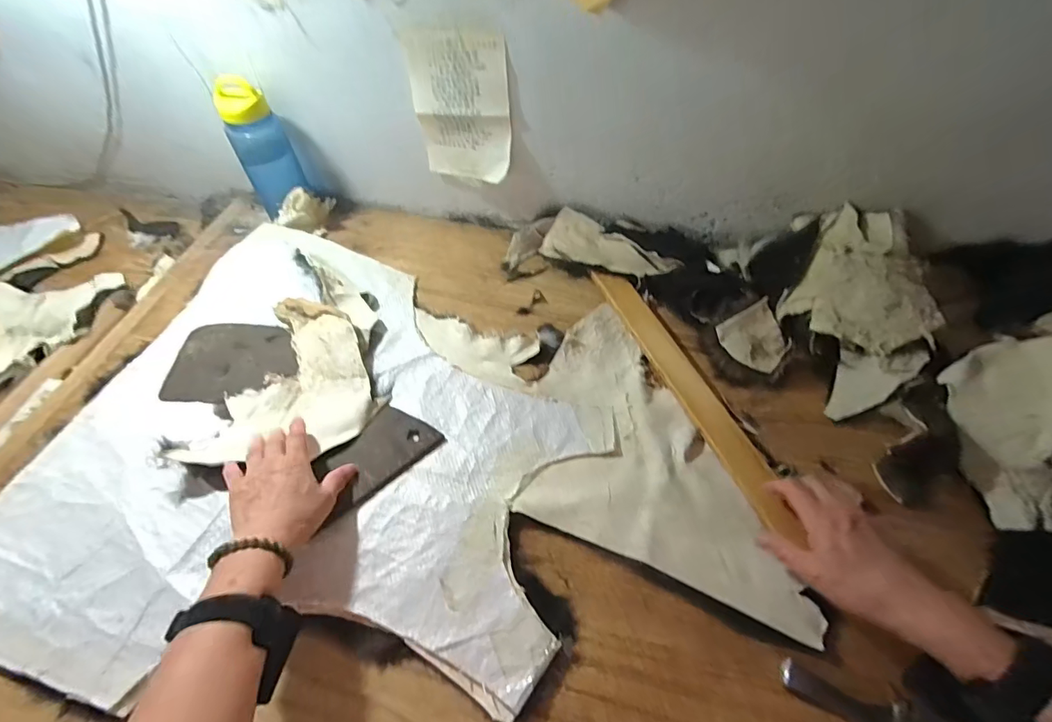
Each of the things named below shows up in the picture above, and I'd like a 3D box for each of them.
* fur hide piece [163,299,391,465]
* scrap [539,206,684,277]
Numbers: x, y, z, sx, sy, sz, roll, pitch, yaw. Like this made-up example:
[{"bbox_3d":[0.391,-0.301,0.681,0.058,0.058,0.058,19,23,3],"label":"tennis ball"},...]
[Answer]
[{"bbox_3d":[-0.282,0.028,0.582,0.188,0.040,0.245,10,58,6],"label":"fur hide piece"},{"bbox_3d":[0.125,-0.163,0.710,0.196,0.025,0.074,28,92,9],"label":"scrap"}]

